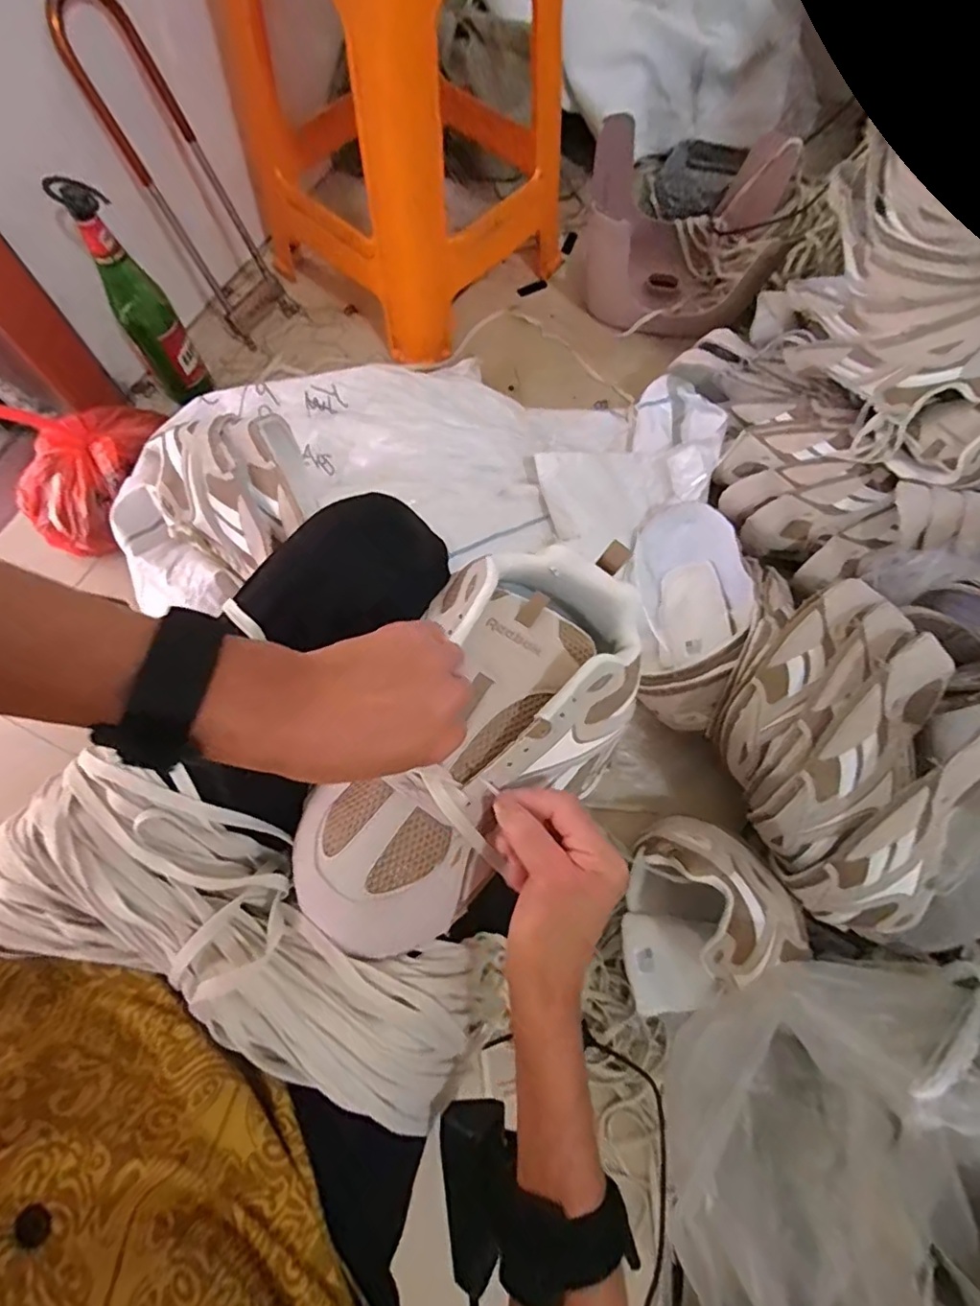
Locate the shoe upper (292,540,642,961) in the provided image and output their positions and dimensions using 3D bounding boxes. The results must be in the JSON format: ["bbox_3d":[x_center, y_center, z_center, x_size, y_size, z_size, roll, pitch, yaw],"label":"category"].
[{"bbox_3d":[-0.001,0.048,0.345,0.137,0.090,0.271,35,75,10],"label":"shoe upper"}]

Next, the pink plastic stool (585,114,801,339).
[{"bbox_3d":[0.297,-0.652,0.910,0.293,0.179,0.235,11,71,2],"label":"pink plastic stool"}]

